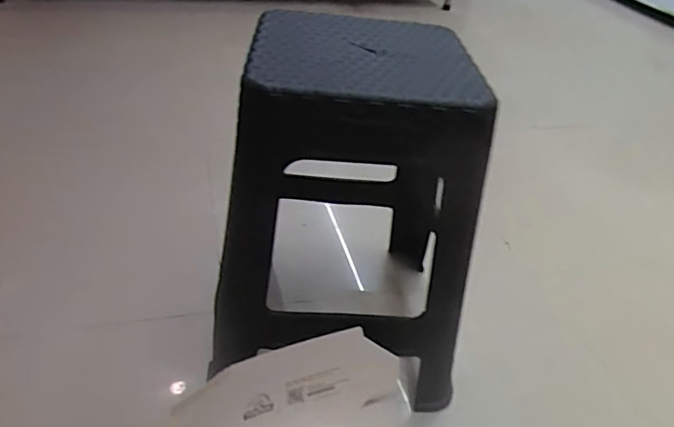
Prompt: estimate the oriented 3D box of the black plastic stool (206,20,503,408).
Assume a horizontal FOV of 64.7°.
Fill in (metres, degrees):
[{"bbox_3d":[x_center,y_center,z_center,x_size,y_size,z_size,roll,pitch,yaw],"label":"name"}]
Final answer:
[{"bbox_3d":[0.017,0.004,0.760,0.325,0.458,0.379,4,36,-2],"label":"black plastic stool"}]

